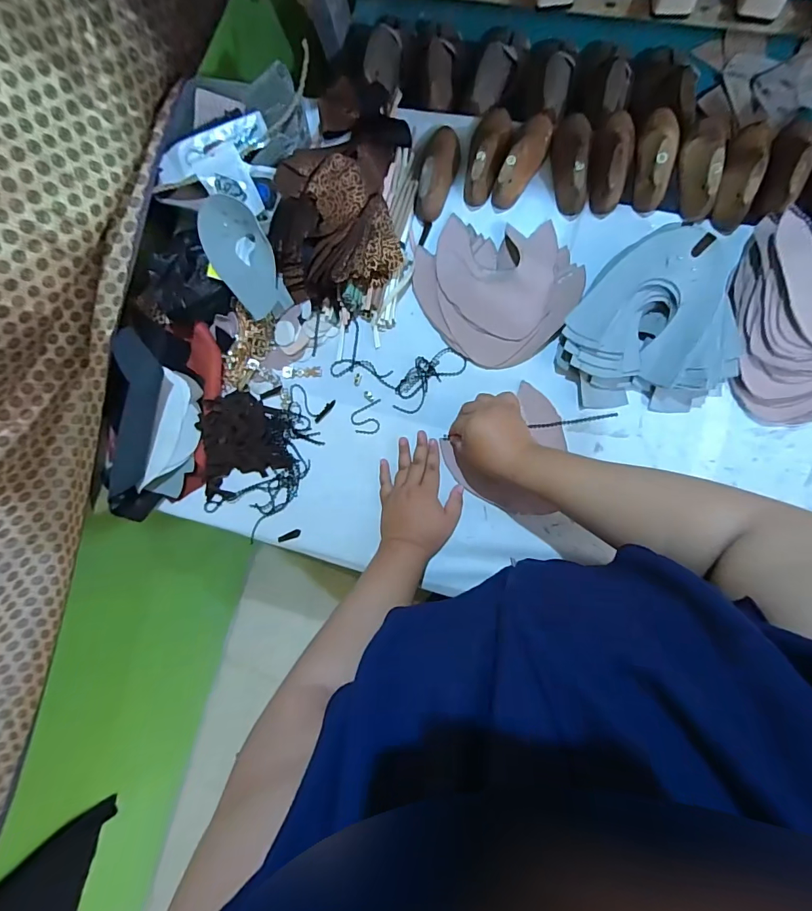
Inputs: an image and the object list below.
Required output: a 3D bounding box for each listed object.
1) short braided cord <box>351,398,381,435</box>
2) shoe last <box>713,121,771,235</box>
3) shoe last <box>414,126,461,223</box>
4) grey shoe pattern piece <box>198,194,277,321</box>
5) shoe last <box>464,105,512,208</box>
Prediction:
[{"bbox_3d":[-0.059,-0.056,0.625,0.043,0.004,0.049,-3,85,8],"label":"short braided cord"},{"bbox_3d":[0.435,-0.364,0.543,0.052,0.057,0.134,13,88,9],"label":"shoe last"},{"bbox_3d":[0.042,-0.414,0.605,0.053,0.051,0.135,17,89,9],"label":"shoe last"},{"bbox_3d":[-0.225,-0.275,0.591,0.079,0.017,0.151,-36,108,-13],"label":"grey shoe pattern piece"},{"bbox_3d":[0.116,-0.433,0.597,0.055,0.052,0.140,9,87,9],"label":"shoe last"}]

